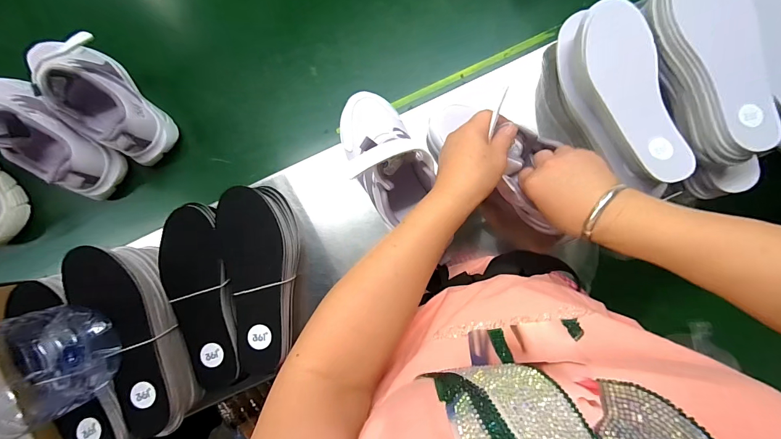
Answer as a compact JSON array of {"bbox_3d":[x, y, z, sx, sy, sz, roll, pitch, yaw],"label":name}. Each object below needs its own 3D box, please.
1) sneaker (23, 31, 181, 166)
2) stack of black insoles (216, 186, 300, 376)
[{"bbox_3d":[-0.369,-0.157,0.434,0.199,0.115,0.067,45,93,1],"label":"sneaker"},{"bbox_3d":[-0.150,0.066,0.423,0.079,0.067,0.205,-11,90,3],"label":"stack of black insoles"}]

